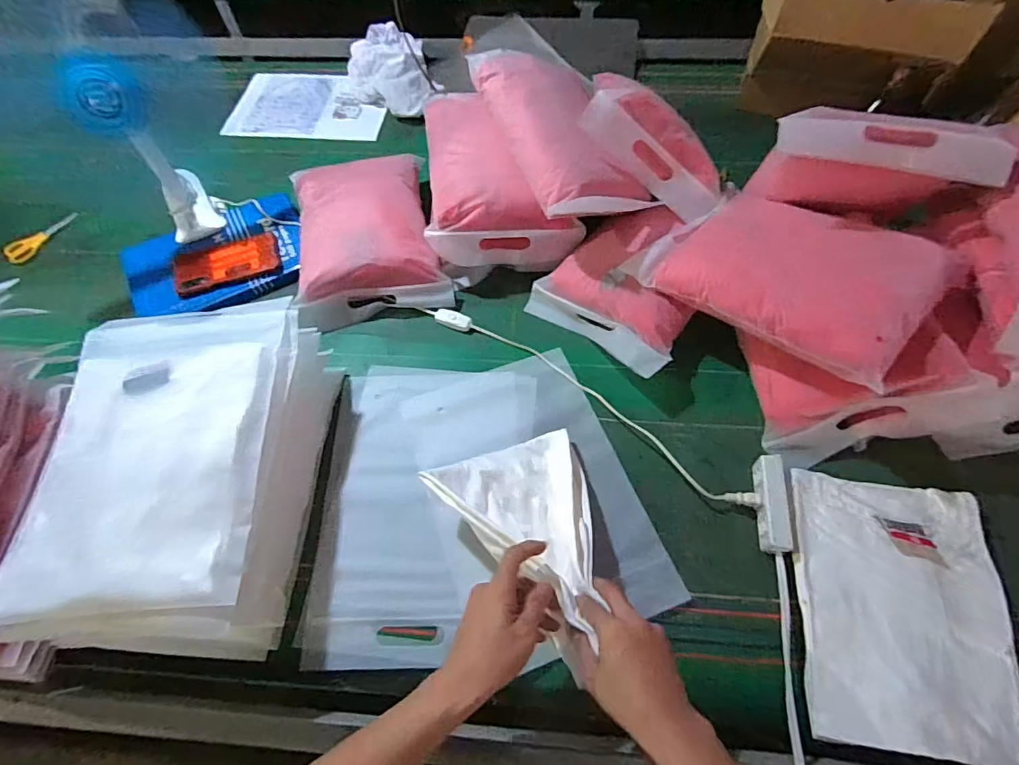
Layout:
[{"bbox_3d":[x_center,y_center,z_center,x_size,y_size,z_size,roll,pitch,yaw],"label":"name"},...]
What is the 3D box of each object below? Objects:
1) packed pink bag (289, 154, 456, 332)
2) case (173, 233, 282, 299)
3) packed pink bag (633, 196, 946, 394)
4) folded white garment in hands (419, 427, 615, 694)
[{"bbox_3d":[-0.226,-0.239,0.772,0.222,0.094,0.297,-12,62,-5],"label":"packed pink bag"},{"bbox_3d":[-0.447,-0.187,0.777,0.157,0.015,0.084,-15,62,-6],"label":"case"},{"bbox_3d":[0.341,-0.141,0.607,0.309,0.070,0.196,36,88,32],"label":"packed pink bag"},{"bbox_3d":[0.036,0.166,0.552,0.170,0.092,0.233,-25,64,-11],"label":"folded white garment in hands"}]

